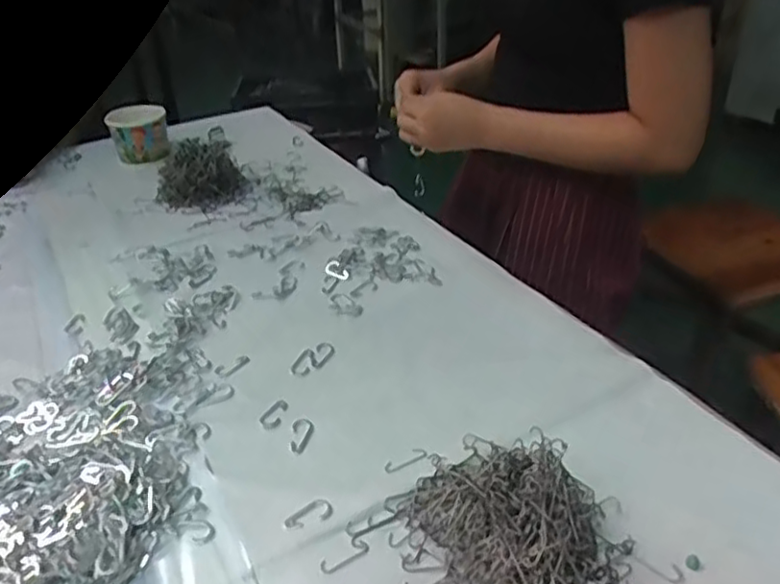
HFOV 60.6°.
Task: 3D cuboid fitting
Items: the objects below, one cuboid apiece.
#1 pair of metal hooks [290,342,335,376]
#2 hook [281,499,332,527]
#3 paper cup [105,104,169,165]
[{"bbox_3d":[-0.075,0.063,0.641,0.026,0.006,0.050,16,38,25],"label":"pair of metal hooks"},{"bbox_3d":[-0.060,0.163,0.491,0.036,0.005,0.019,-19,37,-22],"label":"hook"},{"bbox_3d":[-0.395,-0.249,1.056,0.089,0.079,0.081,-13,35,-15],"label":"paper cup"}]

